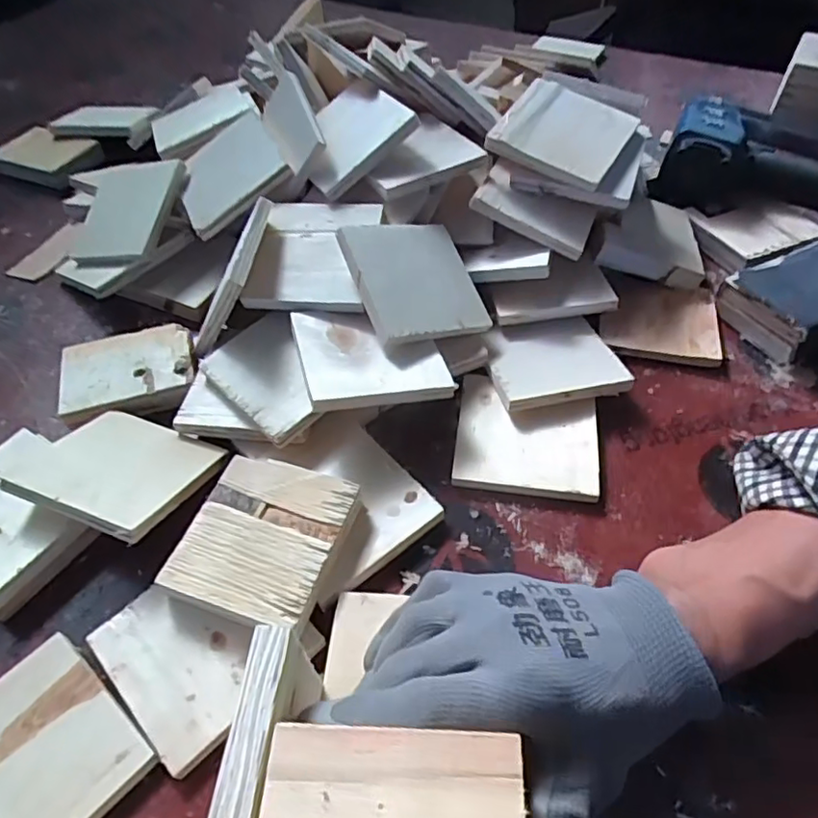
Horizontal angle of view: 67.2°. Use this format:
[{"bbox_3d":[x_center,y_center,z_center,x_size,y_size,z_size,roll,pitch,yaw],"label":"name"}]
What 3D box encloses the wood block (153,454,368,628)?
[{"bbox_3d":[-0.080,0.075,0.347,0.082,0.023,0.090,14,51,15],"label":"wood block"}]

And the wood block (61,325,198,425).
[{"bbox_3d":[-0.201,-0.024,0.446,0.092,0.022,0.070,-14,50,-9],"label":"wood block"}]

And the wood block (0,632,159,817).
[{"bbox_3d":[-0.183,0.169,0.294,0.091,0.006,0.091,33,58,28],"label":"wood block"}]

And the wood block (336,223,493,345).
[{"bbox_3d":[0.007,-0.088,0.429,0.097,0.014,0.086,-10,74,-36],"label":"wood block"}]

